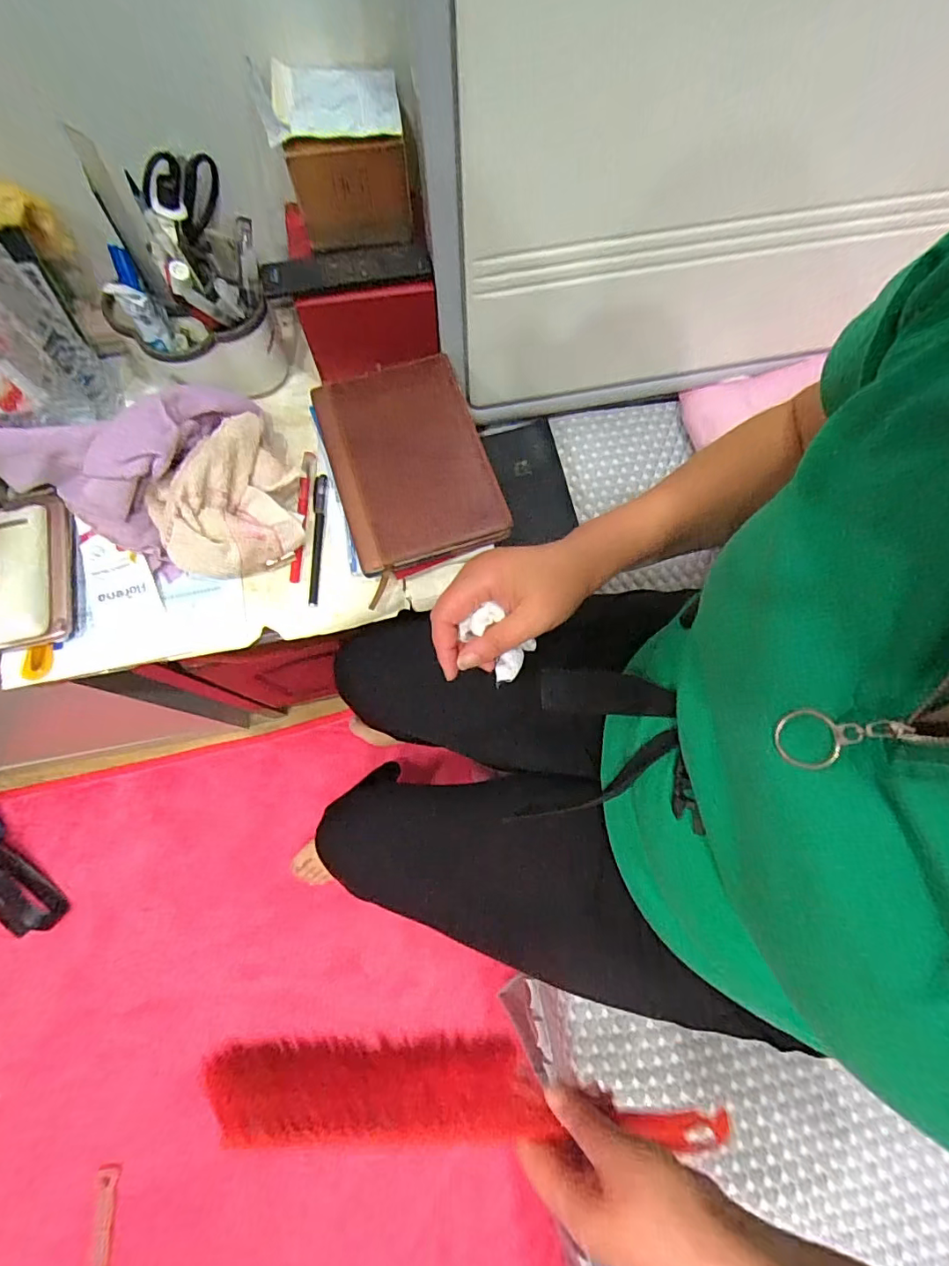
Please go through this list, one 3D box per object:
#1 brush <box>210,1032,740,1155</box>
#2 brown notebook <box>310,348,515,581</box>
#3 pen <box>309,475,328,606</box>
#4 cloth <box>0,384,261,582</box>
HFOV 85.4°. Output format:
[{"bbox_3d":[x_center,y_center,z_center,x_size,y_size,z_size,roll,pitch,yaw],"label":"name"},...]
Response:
[{"bbox_3d":[0.001,0.318,0.355,0.349,0.020,0.068,8,75,-5],"label":"brush"},{"bbox_3d":[-0.066,-0.173,0.503,0.147,0.022,0.209,-17,76,-5],"label":"brown notebook"},{"bbox_3d":[-0.156,-0.094,0.511,0.012,0.006,0.137,-2,73,-1],"label":"pen"},{"bbox_3d":[-0.333,-0.171,0.474,0.180,0.086,0.187,12,73,3],"label":"cloth"}]

